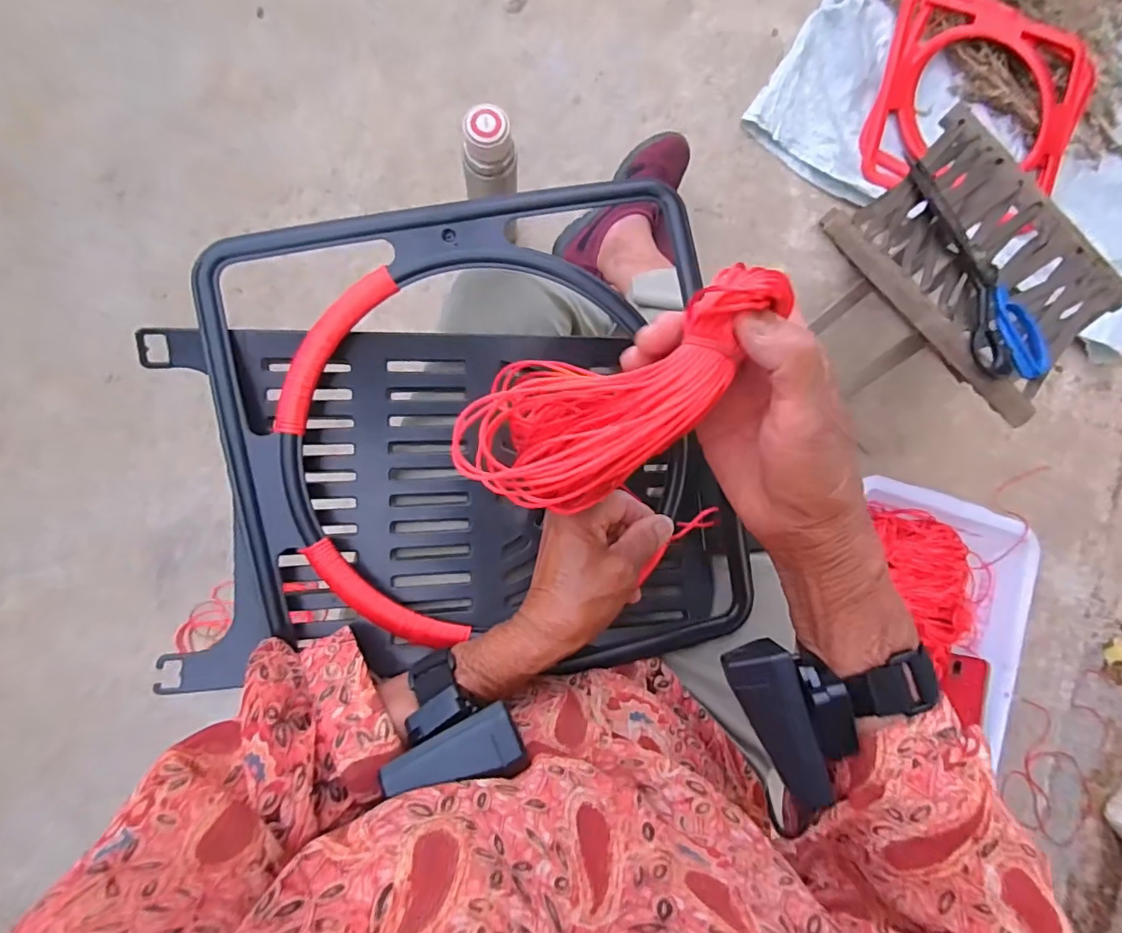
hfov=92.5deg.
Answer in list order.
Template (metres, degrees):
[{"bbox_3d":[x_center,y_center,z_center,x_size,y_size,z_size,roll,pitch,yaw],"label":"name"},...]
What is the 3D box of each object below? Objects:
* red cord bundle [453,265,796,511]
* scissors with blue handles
[{"bbox_3d":[0.029,-0.032,0.258,0.166,0.033,0.070,-28,89,13],"label":"red cord bundle"},{"bbox_3d":[0.484,-0.234,0.623,0.100,0.021,0.284,-16,85,-7],"label":"scissors with blue handles"}]

